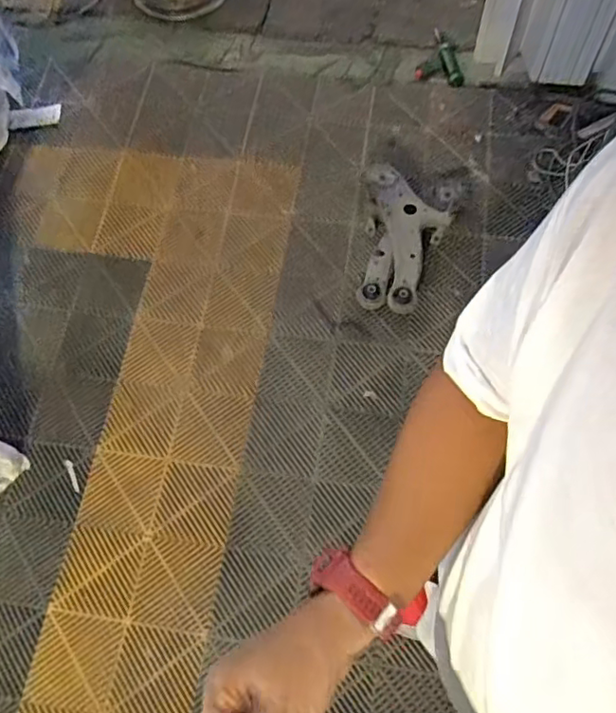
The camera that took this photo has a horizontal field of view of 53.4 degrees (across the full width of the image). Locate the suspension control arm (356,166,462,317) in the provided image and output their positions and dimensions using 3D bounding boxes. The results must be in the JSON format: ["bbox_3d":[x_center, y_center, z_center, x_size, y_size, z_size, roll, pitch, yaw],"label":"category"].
[{"bbox_3d":[0.262,-0.374,1.826,0.286,0.107,0.488,20,68,11],"label":"suspension control arm"}]

